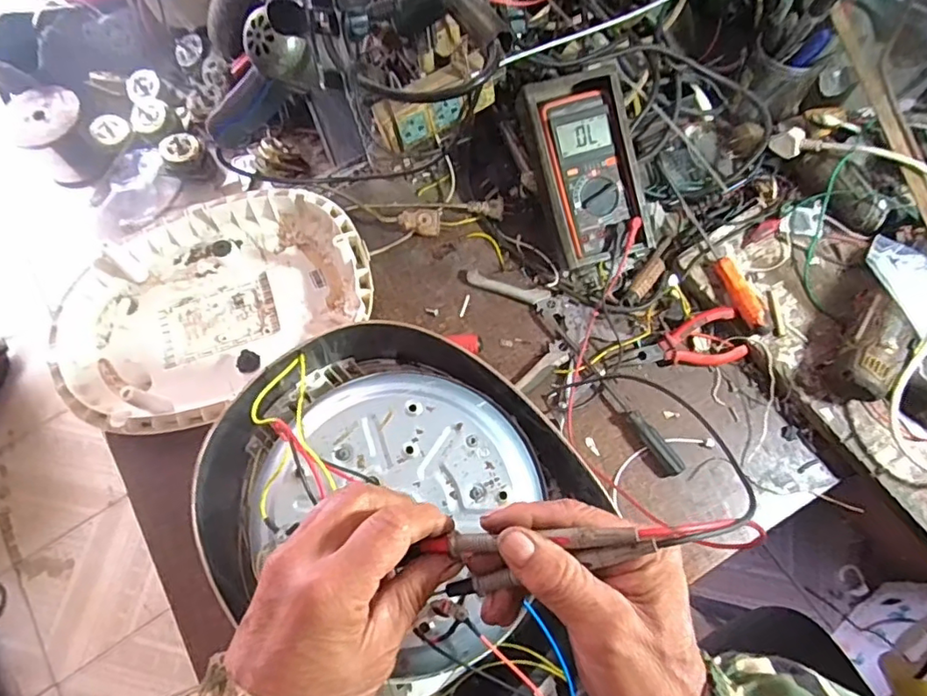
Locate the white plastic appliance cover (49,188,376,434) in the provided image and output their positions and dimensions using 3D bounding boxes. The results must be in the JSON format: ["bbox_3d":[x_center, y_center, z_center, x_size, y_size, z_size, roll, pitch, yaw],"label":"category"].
[{"bbox_3d":[-0.274,-0.046,0.629,0.338,0.054,0.239,-33,70,-12],"label":"white plastic appliance cover"}]

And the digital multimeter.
[{"bbox_3d":[0.137,-0.202,0.636,0.110,0.042,0.211,-17,94,-4],"label":"digital multimeter"}]

